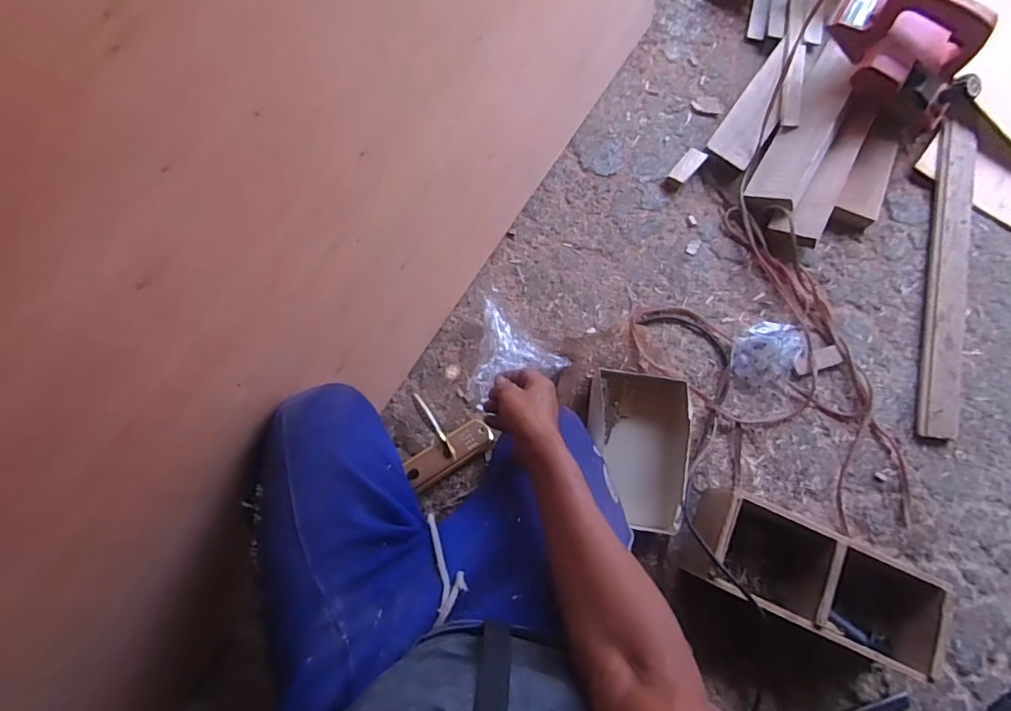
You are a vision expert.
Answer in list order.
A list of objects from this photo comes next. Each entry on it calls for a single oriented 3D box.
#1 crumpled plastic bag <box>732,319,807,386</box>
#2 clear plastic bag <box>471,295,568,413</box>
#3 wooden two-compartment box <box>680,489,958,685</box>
[{"bbox_3d":[0.408,-0.007,0.812,0.100,0.042,0.109,18,77,3],"label":"crumpled plastic bag"},{"bbox_3d":[0.025,0.007,0.765,0.132,0.058,0.158,9,77,1],"label":"clear plastic bag"},{"bbox_3d":[0.404,0.296,0.704,0.296,0.109,0.124,24,78,4],"label":"wooden two-compartment box"}]

